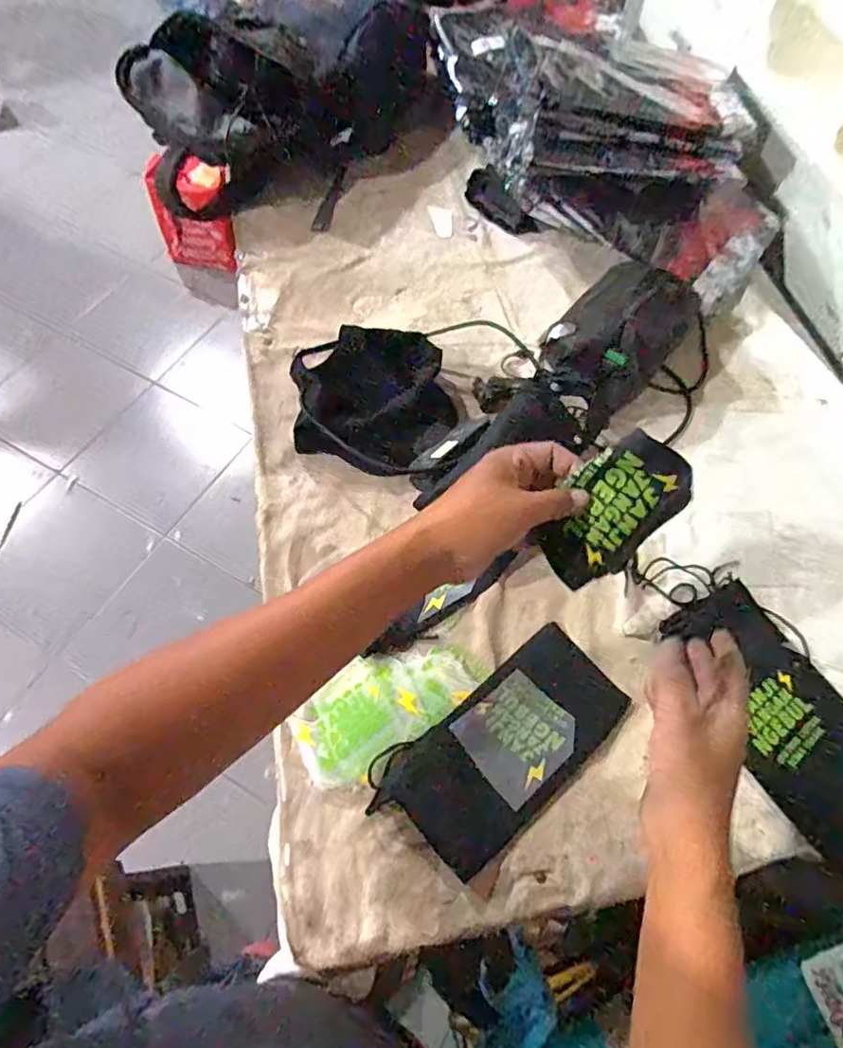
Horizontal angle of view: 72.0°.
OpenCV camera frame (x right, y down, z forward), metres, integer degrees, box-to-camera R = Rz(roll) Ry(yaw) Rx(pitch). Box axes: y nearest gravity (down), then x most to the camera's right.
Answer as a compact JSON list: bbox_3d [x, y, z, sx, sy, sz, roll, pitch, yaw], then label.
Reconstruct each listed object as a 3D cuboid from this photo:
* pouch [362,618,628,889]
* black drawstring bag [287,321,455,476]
[{"bbox_3d":[0.076,0.188,0.500,0.219,0.014,0.109,-33,66,-18],"label":"pouch"},{"bbox_3d":[-0.055,-0.144,0.663,0.187,0.055,0.160,11,61,5],"label":"black drawstring bag"}]

